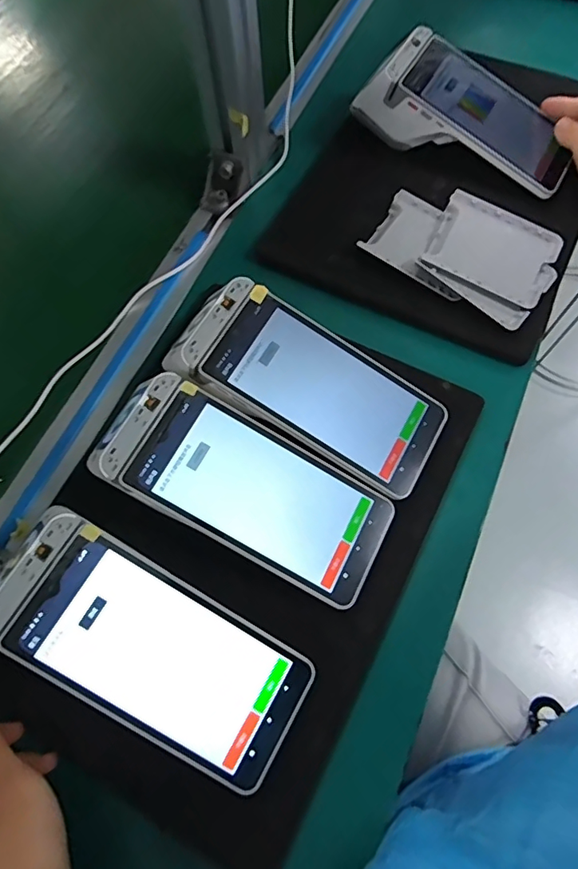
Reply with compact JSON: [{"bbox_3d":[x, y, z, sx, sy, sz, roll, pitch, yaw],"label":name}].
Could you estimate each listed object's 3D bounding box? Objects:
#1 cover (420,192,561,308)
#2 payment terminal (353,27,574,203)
[{"bbox_3d":[0.171,-0.154,0.420,0.098,0.013,0.077,27,78,4],"label":"cover"},{"bbox_3d":[0.164,-0.293,0.460,0.192,0.056,0.083,27,71,2],"label":"payment terminal"}]

